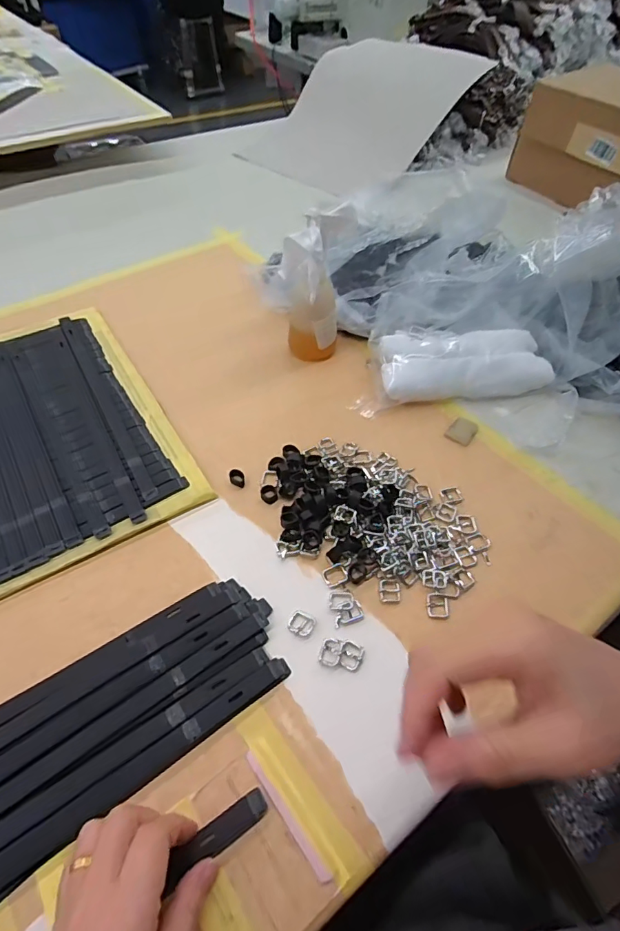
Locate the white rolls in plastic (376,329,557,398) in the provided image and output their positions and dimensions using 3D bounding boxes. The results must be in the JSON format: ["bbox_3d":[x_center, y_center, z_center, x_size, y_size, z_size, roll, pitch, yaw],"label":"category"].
[{"bbox_3d":[0.191,-0.127,0.592,0.202,0.044,0.088,-6,53,-8],"label":"white rolls in plastic"}]

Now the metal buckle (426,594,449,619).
[{"bbox_3d":[0.114,0.125,0.416,0.019,0.004,0.022,6,53,2],"label":"metal buckle"}]

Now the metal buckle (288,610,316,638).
[{"bbox_3d":[-0.007,0.136,0.403,0.022,0.004,0.021,21,54,13],"label":"metal buckle"}]

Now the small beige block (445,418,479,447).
[{"bbox_3d":[0.182,-0.042,0.555,0.030,0.004,0.039,32,58,20],"label":"small beige block"}]

